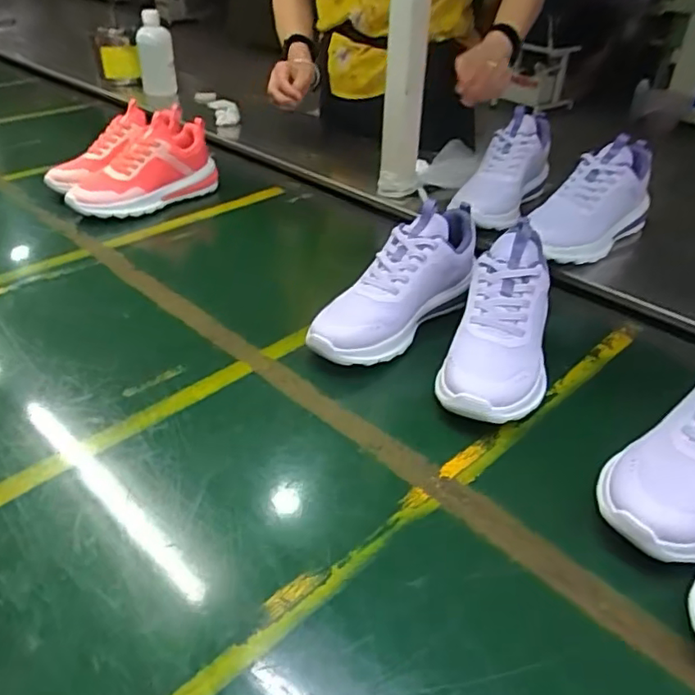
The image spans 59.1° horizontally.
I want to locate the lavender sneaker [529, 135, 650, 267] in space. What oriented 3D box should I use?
[{"bbox_3d":[0.321,-0.197,0.817,0.250,0.106,0.094,-28,46,-33],"label":"lavender sneaker"}]

